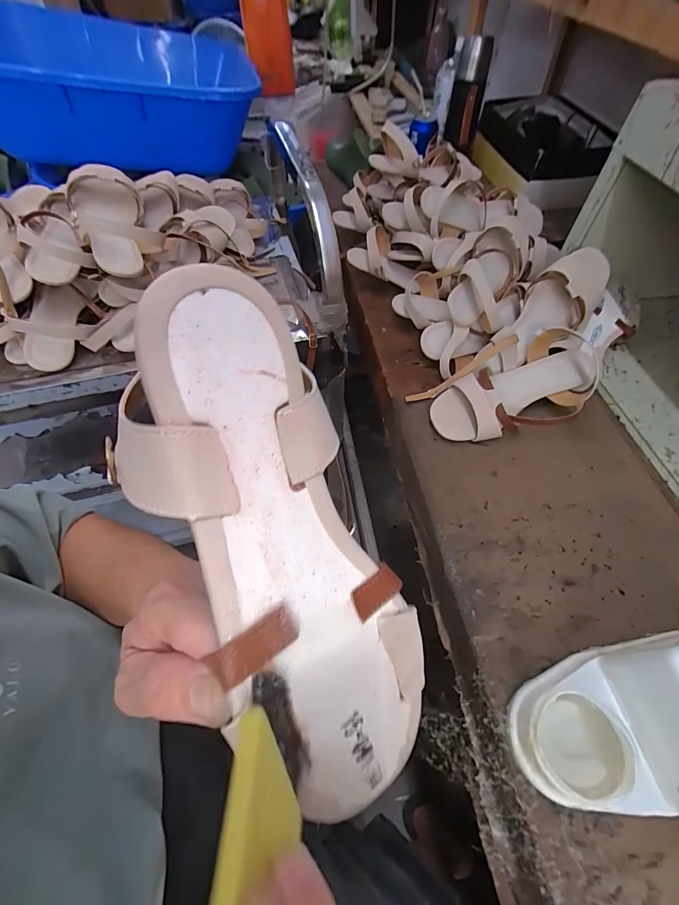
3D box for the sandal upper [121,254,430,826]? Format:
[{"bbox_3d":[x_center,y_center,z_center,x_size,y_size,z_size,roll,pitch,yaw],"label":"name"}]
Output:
[{"bbox_3d":[-0.017,0.050,0.140,0.075,0.030,0.224,-22,99,-14],"label":"sandal upper"}]

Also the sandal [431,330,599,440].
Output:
[{"bbox_3d":[0.253,-0.083,0.484,0.266,0.067,0.118,-20,59,-13],"label":"sandal"}]

